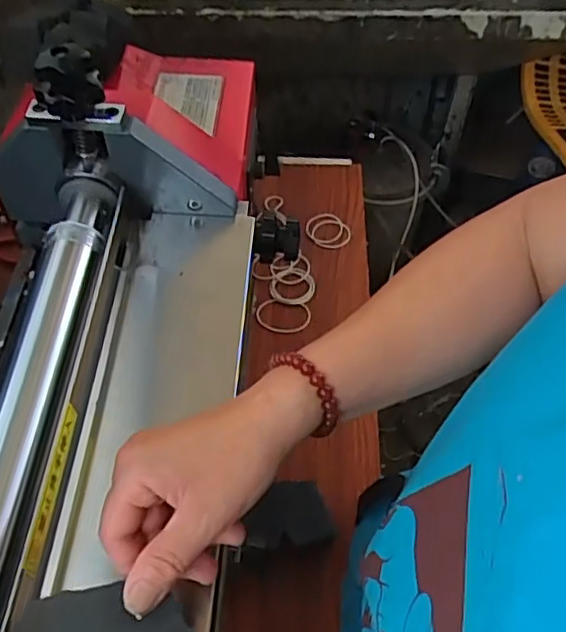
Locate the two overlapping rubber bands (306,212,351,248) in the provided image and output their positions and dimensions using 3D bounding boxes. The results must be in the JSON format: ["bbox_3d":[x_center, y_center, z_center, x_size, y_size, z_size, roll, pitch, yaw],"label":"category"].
[{"bbox_3d":[0.059,-0.107,0.797,0.051,0.009,0.056,0,58,0],"label":"two overlapping rubber bands"}]

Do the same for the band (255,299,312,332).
[{"bbox_3d":[0.000,0.001,0.722,0.062,0.007,0.045,4,53,4],"label":"band"}]

